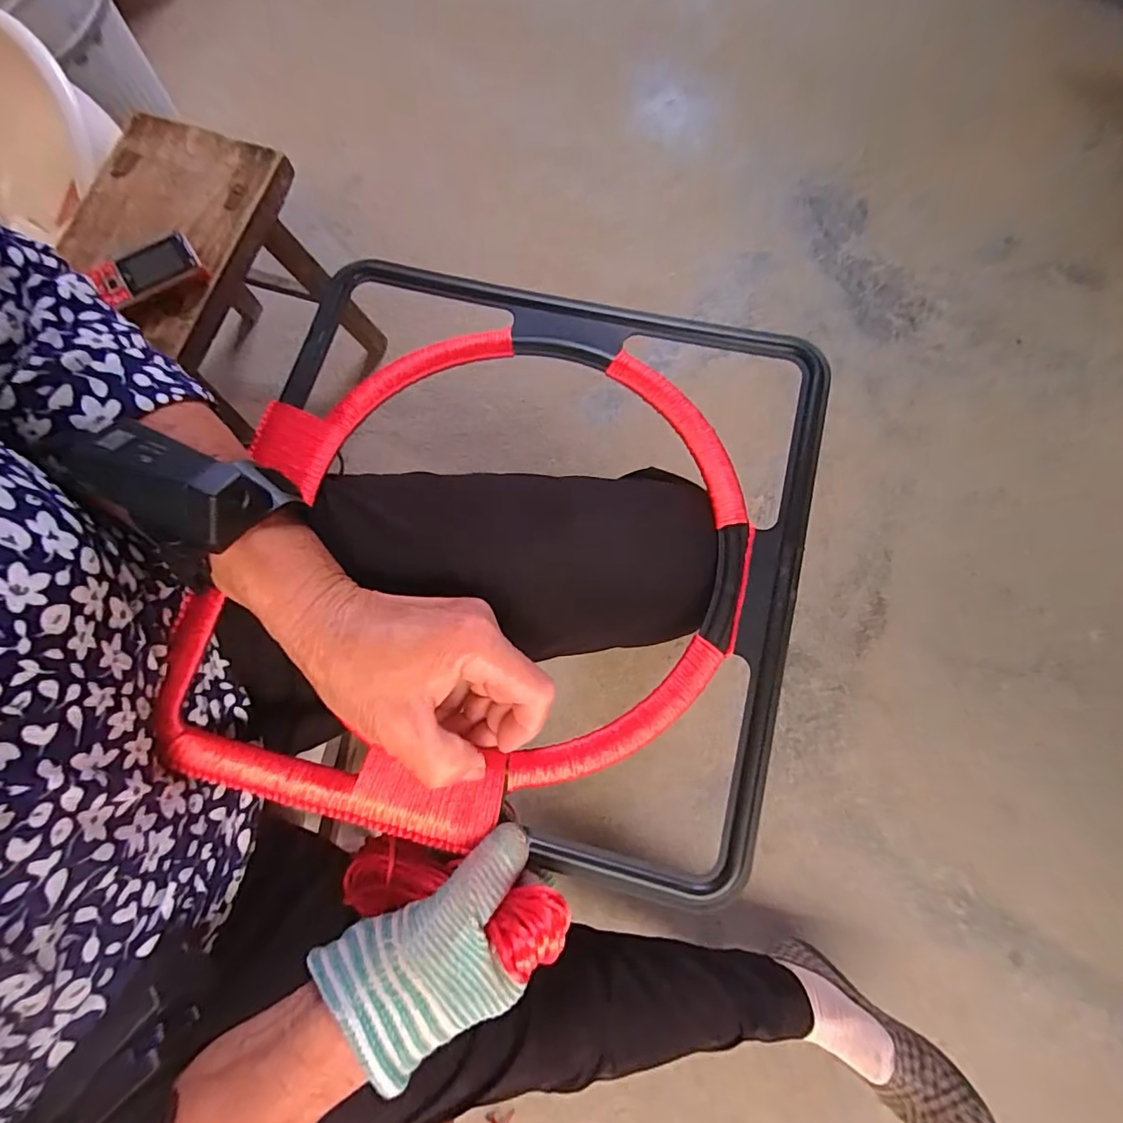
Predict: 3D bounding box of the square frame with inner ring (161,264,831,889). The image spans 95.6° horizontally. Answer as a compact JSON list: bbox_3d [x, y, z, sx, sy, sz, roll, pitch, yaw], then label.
[{"bbox_3d":[-0.033,-0.013,0.301,0.331,0.032,0.336,13,78,2],"label":"square frame with inner ring"}]

